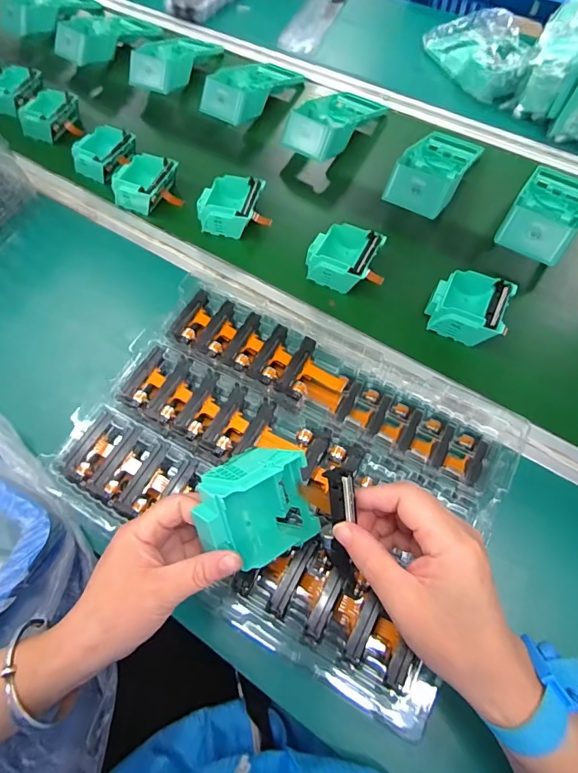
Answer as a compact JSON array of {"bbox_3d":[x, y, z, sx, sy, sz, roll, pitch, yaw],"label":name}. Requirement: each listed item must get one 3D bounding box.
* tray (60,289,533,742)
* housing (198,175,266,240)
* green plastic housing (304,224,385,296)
[{"bbox_3d":[-0.005,0.070,0.411,0.364,0.050,0.273,27,67,14],"label":"tray"},{"bbox_3d":[-0.077,-0.239,0.576,0.085,0.044,0.075,13,64,8],"label":"housing"},{"bbox_3d":[0.068,-0.154,0.532,0.085,0.051,0.076,25,66,14],"label":"green plastic housing"}]

